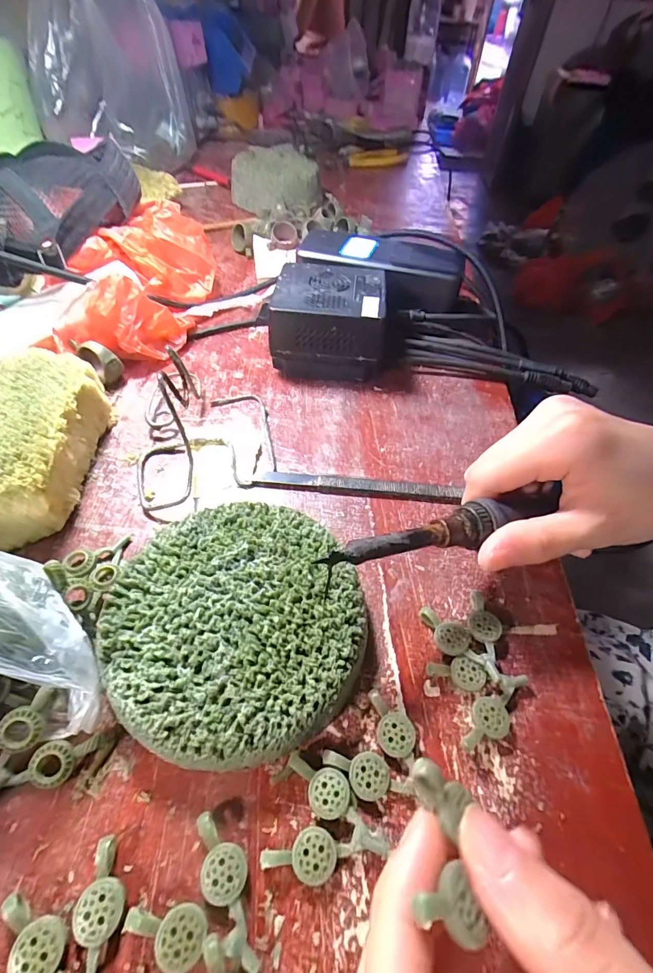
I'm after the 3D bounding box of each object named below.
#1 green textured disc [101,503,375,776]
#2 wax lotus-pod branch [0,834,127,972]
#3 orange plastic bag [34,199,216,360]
[{"bbox_3d":[-0.036,0.054,0.169,0.097,0.025,0.099,2,50,-2],"label":"green textured disc"},{"bbox_3d":[-0.072,0.130,0.117,0.029,0.008,0.036,-24,56,-22],"label":"wax lotus-pod branch"},{"bbox_3d":[-0.143,-0.151,0.309,0.088,0.061,0.162,10,50,4],"label":"orange plastic bag"}]

